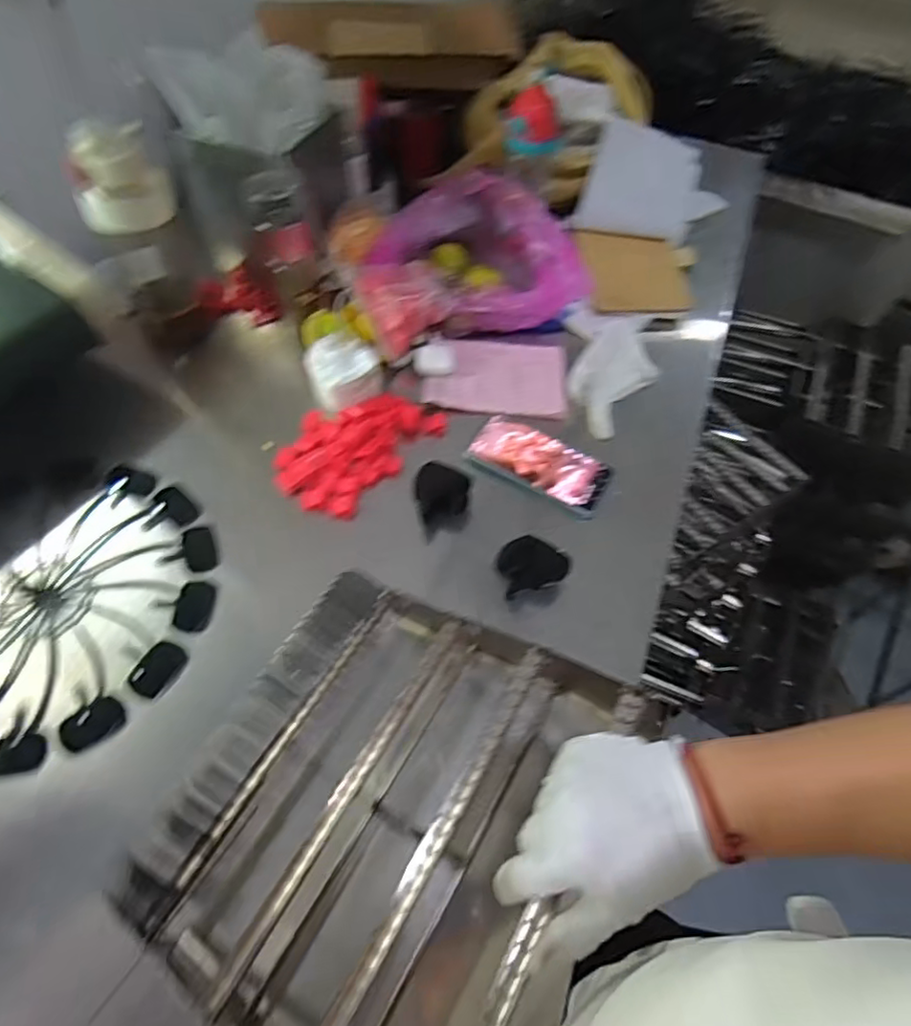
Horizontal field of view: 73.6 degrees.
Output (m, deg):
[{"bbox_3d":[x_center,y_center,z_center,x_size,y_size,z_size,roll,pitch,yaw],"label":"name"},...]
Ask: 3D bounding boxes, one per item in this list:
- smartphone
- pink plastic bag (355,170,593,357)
[{"bbox_3d":[0.096,-0.058,0.698,0.157,0.009,0.079,28,60,13],"label":"smartphone"},{"bbox_3d":[0.002,-0.345,0.808,0.284,0.108,0.238,-13,60,-12],"label":"pink plastic bag"}]

